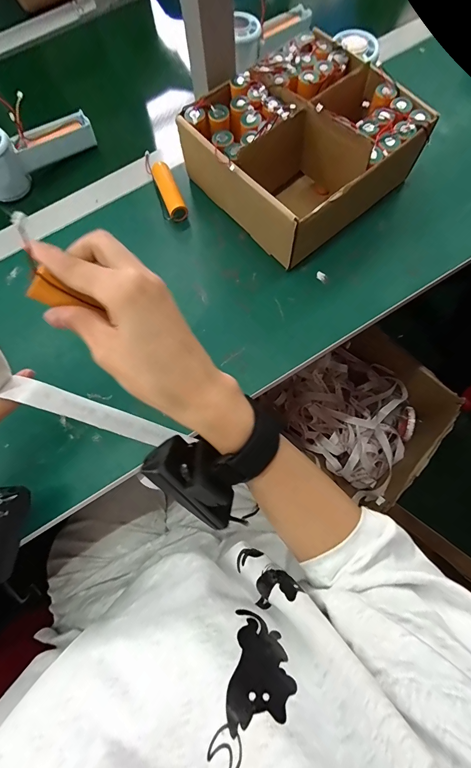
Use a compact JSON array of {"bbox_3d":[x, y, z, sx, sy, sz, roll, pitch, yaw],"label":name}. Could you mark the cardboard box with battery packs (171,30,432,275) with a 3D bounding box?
[{"bbox_3d":[0.068,-0.256,0.356,0.197,0.087,0.179,-39,77,-9],"label":"cardboard box with battery packs"}]

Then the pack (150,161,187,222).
[{"bbox_3d":[-0.080,-0.233,0.389,0.023,0.016,0.084,-22,75,-5],"label":"pack"}]

